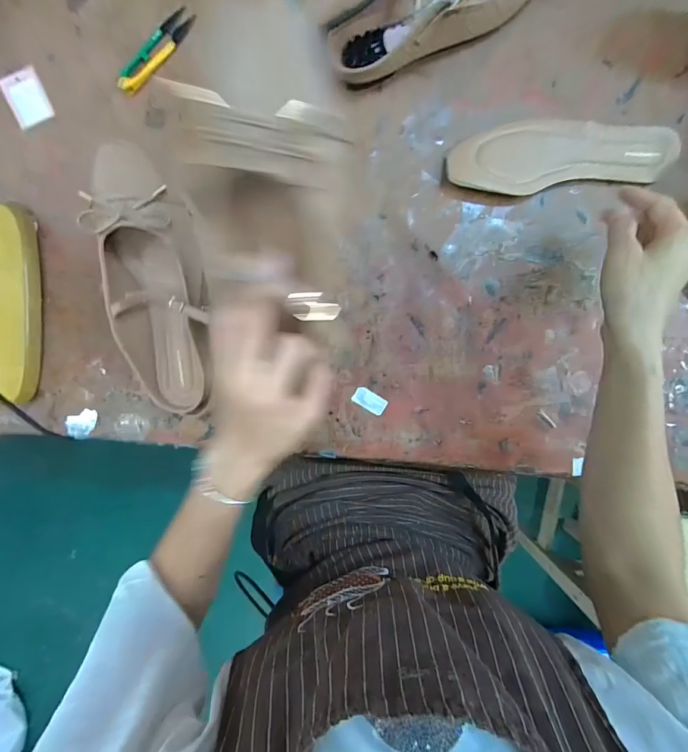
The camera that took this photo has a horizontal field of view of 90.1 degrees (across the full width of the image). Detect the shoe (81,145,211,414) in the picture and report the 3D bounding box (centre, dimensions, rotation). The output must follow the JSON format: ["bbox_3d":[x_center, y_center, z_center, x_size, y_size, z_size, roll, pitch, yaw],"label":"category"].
[{"bbox_3d":[-0.177,-0.076,0.328,0.090,0.050,0.240,-1,114,0],"label":"shoe"}]

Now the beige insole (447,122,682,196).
[{"bbox_3d":[0.234,-0.232,0.366,0.240,0.015,0.064,-3,97,0],"label":"beige insole"}]

